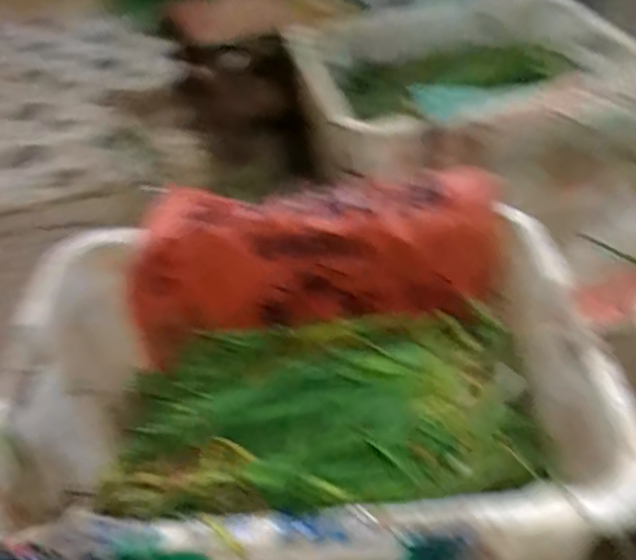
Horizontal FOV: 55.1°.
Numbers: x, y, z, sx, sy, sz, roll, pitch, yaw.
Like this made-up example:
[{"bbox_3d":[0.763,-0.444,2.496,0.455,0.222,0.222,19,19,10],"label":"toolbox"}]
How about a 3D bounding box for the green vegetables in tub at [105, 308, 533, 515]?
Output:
[{"bbox_3d":[-0.011,0.202,0.912,0.606,0.137,0.322,-2,43,2],"label":"green vegetables in tub"}]

